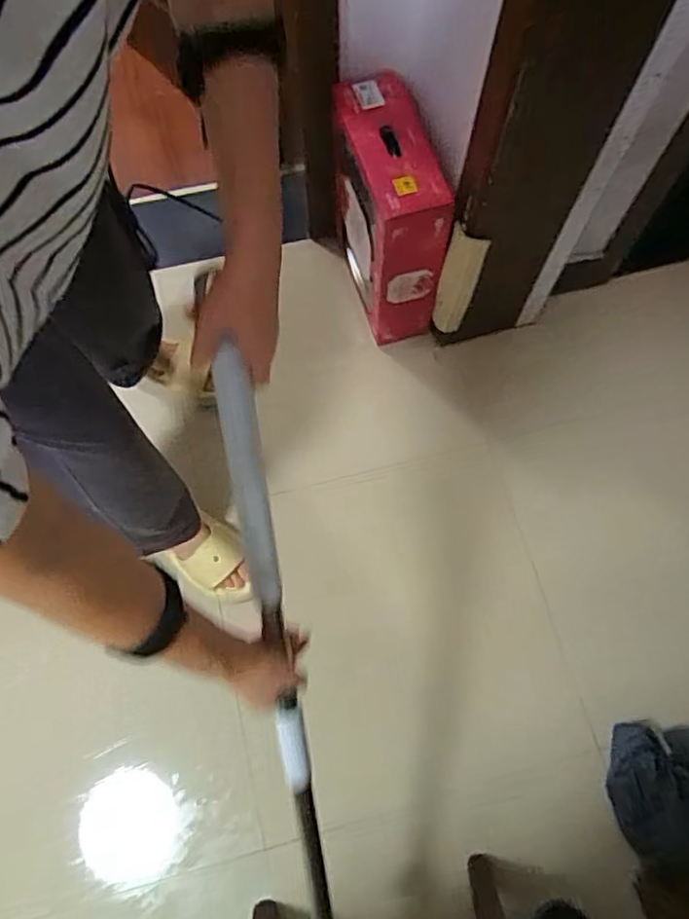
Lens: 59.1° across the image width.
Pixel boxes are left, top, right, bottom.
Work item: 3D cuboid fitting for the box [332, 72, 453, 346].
[{"bbox_3d":[0.075,-0.460,1.198,0.130,0.406,0.303,-20,72,-7],"label":"box"}]

